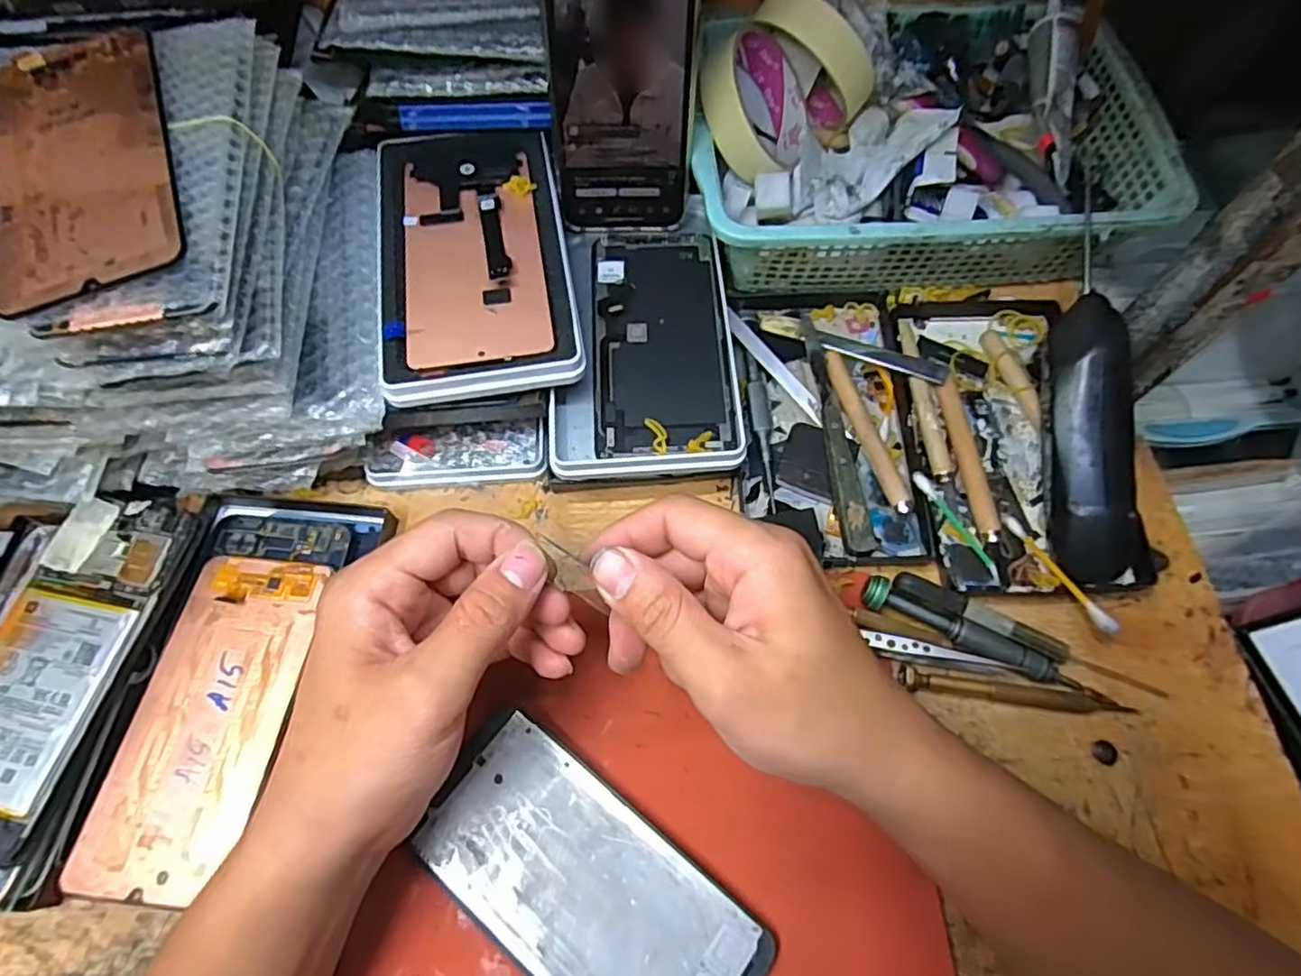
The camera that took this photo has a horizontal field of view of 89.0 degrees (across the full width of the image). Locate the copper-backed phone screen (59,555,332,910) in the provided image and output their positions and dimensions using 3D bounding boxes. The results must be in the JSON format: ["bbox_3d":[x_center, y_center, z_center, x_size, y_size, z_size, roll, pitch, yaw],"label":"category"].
[{"bbox_3d":[-0.208,0.105,0.313,0.068,0.004,0.151,7,62,2],"label":"copper-backed phone screen"}]

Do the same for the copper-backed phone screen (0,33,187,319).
[{"bbox_3d":[-0.238,-0.138,0.276,0.074,0.005,0.143,-19,69,-7],"label":"copper-backed phone screen"}]

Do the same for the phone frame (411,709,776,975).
[{"bbox_3d":[-0.028,0.171,0.281,0.152,0.005,0.073,36,71,15],"label":"phone frame"}]

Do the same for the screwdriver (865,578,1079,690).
[{"bbox_3d":[0.156,0.072,0.322,0.109,0.013,0.015,24,68,11],"label":"screwdriver"}]

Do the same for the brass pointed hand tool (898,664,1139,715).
[{"bbox_3d":[0.175,0.099,0.318,0.109,0.008,0.011,8,66,4],"label":"brass pointed hand tool"}]

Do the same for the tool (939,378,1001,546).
[{"bbox_3d":[0.178,-0.018,0.369,0.015,0.008,0.100,-4,66,-1],"label":"tool"}]

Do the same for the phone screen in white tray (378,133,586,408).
[{"bbox_3d":[-0.094,-0.127,0.357,0.099,0.015,0.168,-8,67,-5],"label":"phone screen in white tray"}]

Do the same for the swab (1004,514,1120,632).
[{"bbox_3d":[0.203,0.042,0.332,0.008,0.009,0.074,-16,47,-8],"label":"swab"}]

